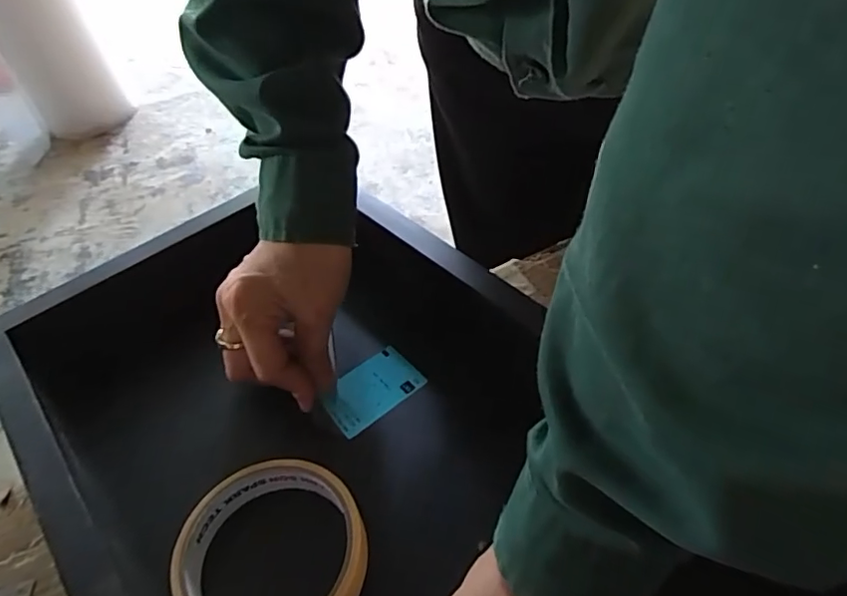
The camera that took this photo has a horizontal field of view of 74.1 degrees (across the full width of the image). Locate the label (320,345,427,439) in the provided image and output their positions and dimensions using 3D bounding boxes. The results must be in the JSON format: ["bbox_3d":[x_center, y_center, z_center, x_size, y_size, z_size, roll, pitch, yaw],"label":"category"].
[{"bbox_3d":[-0.032,0.056,0.343,0.060,0.004,0.038,-35,56,-24],"label":"label"}]

